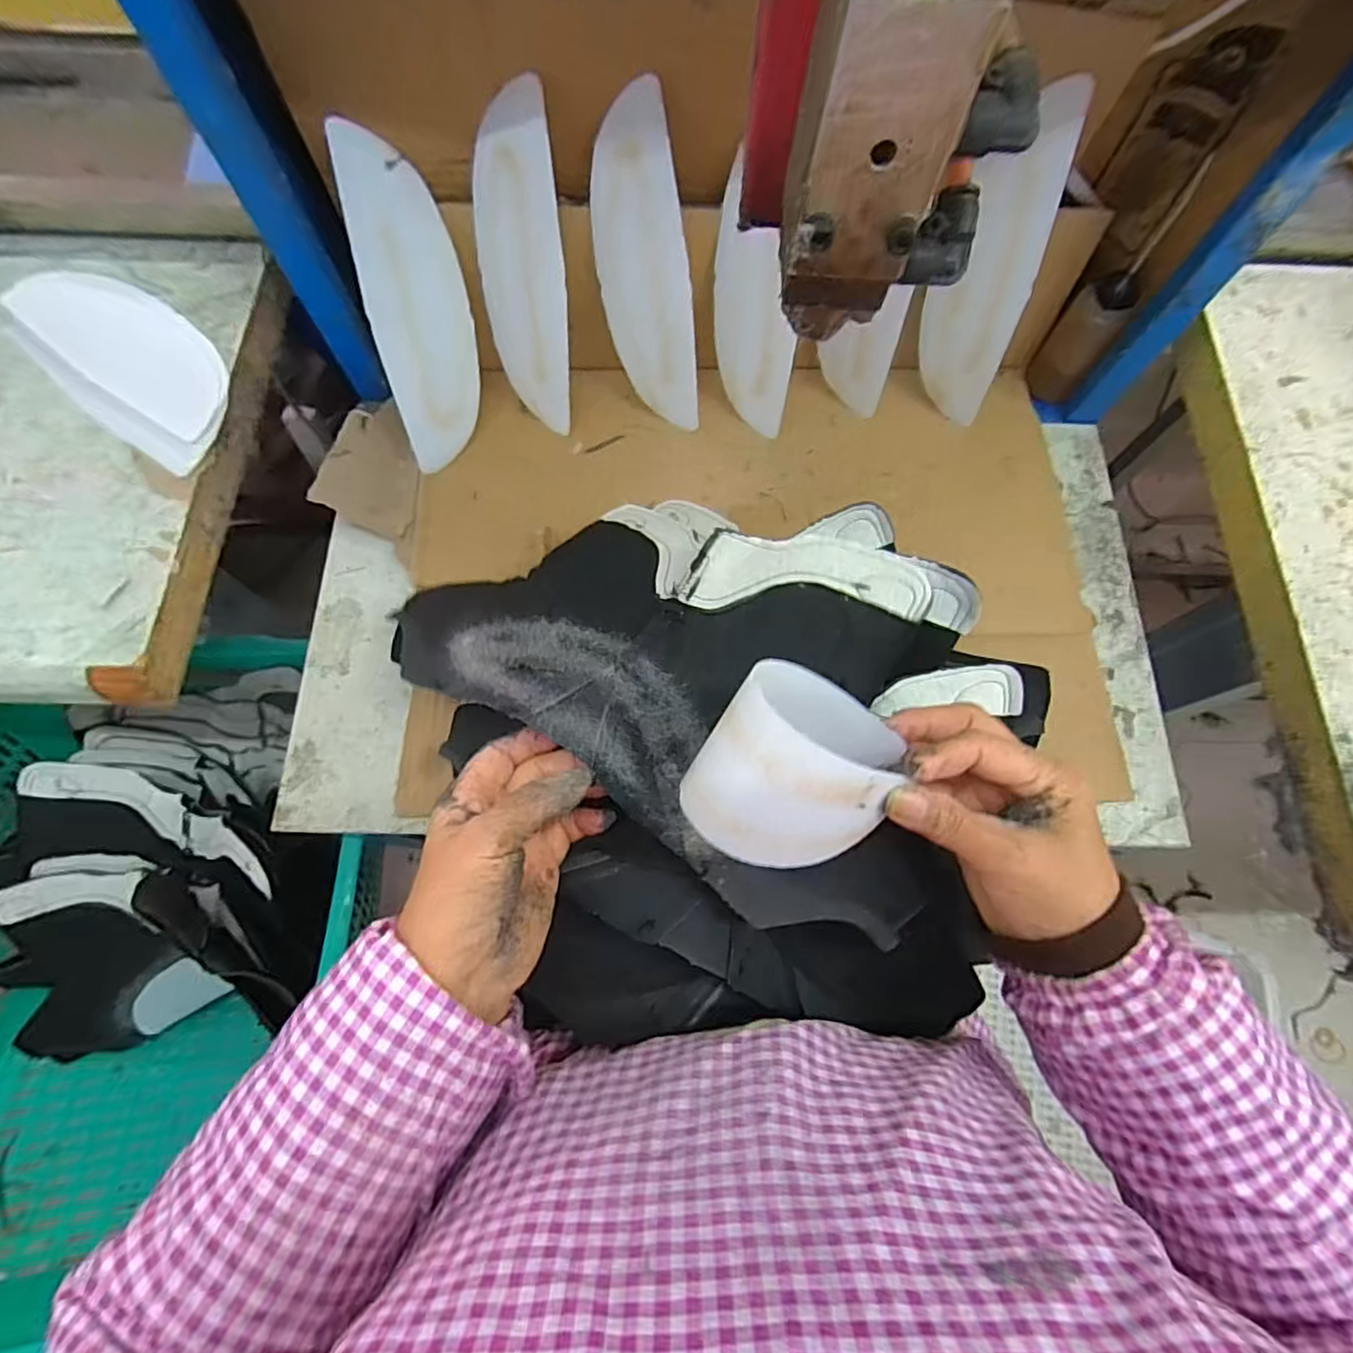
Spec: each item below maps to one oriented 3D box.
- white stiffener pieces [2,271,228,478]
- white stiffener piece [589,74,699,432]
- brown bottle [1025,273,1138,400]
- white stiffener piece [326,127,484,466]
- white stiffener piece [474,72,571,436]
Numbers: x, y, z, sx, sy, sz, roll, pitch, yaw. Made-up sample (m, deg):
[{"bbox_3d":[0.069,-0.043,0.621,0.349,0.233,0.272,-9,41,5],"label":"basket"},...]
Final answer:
[{"bbox_3d":[-0.425,-0.248,0.495,0.234,0.012,0.097,41,76,11],"label":"white stiffener pieces"},{"bbox_3d":[-0.025,-0.297,0.480,0.071,0.209,0.010,8,43,21],"label":"white stiffener piece"},{"bbox_3d":[0.334,-0.279,0.530,0.043,0.107,0.043,32,53,9],"label":"brown bottle"},{"bbox_3d":[-0.192,-0.272,0.482,0.073,0.211,0.006,-19,34,-24],"label":"white stiffener piece"},{"bbox_3d":[-0.116,-0.299,0.479,0.070,0.210,0.008,16,42,16],"label":"white stiffener piece"}]

